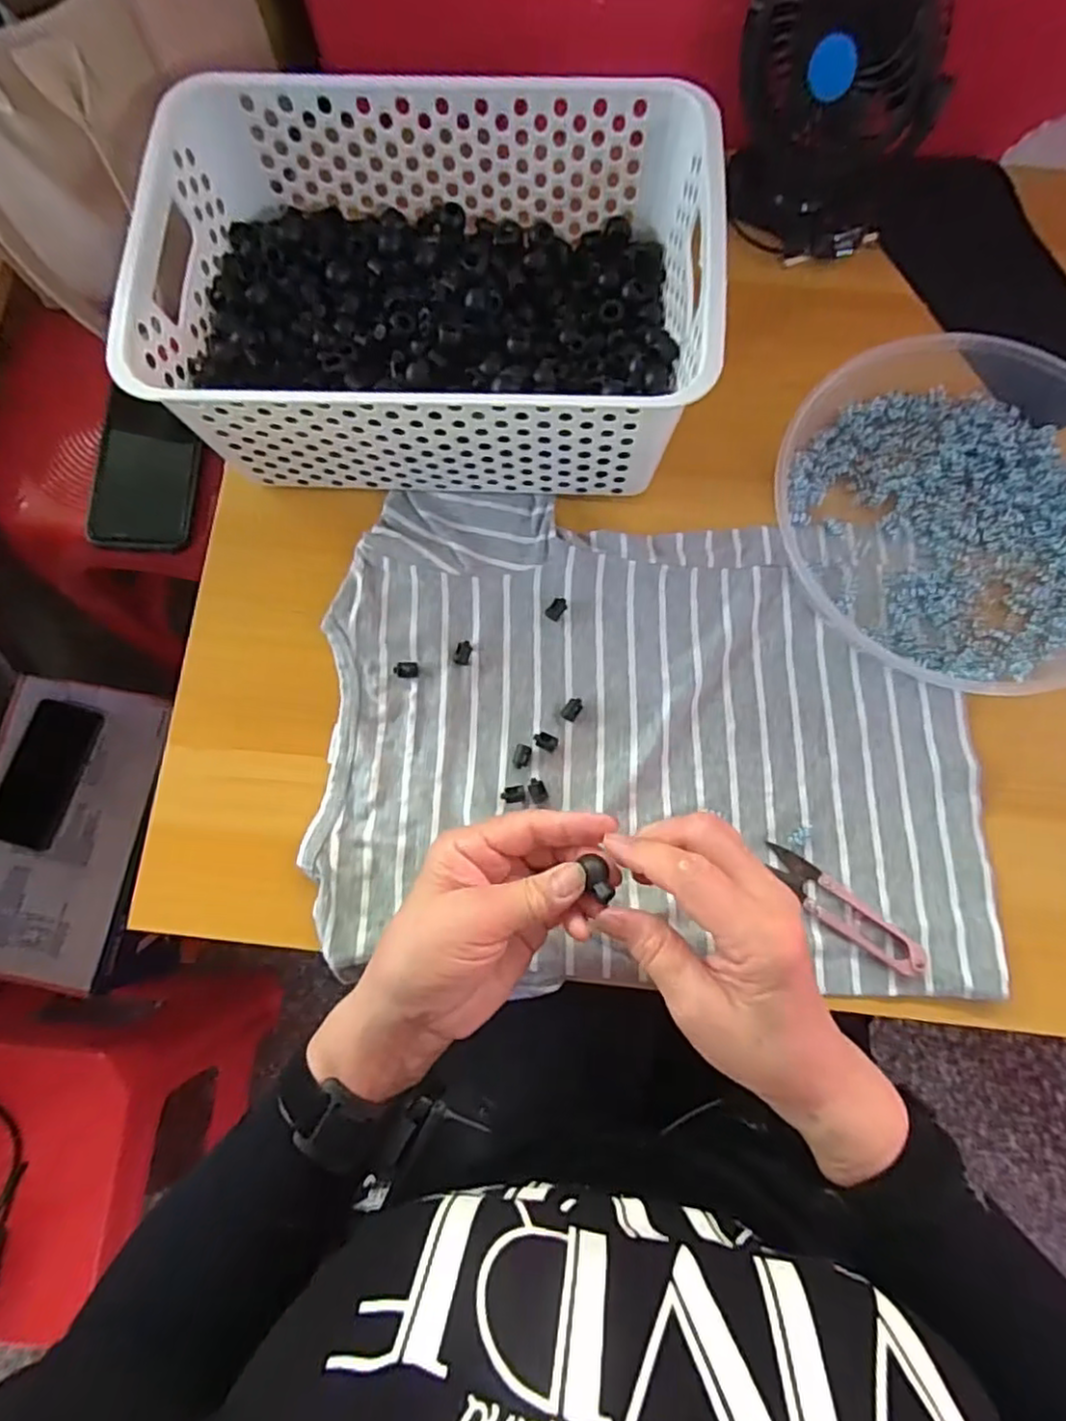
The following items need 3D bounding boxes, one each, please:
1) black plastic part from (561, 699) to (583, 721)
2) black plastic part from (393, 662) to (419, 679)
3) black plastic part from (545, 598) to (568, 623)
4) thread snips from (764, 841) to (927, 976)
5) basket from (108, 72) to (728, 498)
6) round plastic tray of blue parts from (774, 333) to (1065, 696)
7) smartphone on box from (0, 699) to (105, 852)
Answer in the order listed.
[{"bbox_3d":[0.024,-0.001,0.401,0.009,0.007,0.015,29,81,7],"label":"black plastic part"},{"bbox_3d":[-0.079,-0.025,0.410,0.015,0.004,0.010,-1,78,1],"label":"black plastic part"},{"bbox_3d":[0.015,-0.064,0.413,0.010,0.008,0.014,38,82,8],"label":"black plastic part"},{"bbox_3d":[0.175,0.112,0.370,0.096,0.012,0.024,35,81,8],"label":"thread snips"},{"bbox_3d":[-0.055,-0.245,0.396,0.300,0.110,0.201,2,79,2],"label":"basket"},{"bbox_3d":[0.268,-0.127,0.404,0.223,0.038,0.207,0,78,1],"label":"round plastic tray of blue parts"},{"bbox_3d":[-0.568,0.073,0.764,0.086,0.011,0.164,13,79,4],"label":"smartphone on box"}]

